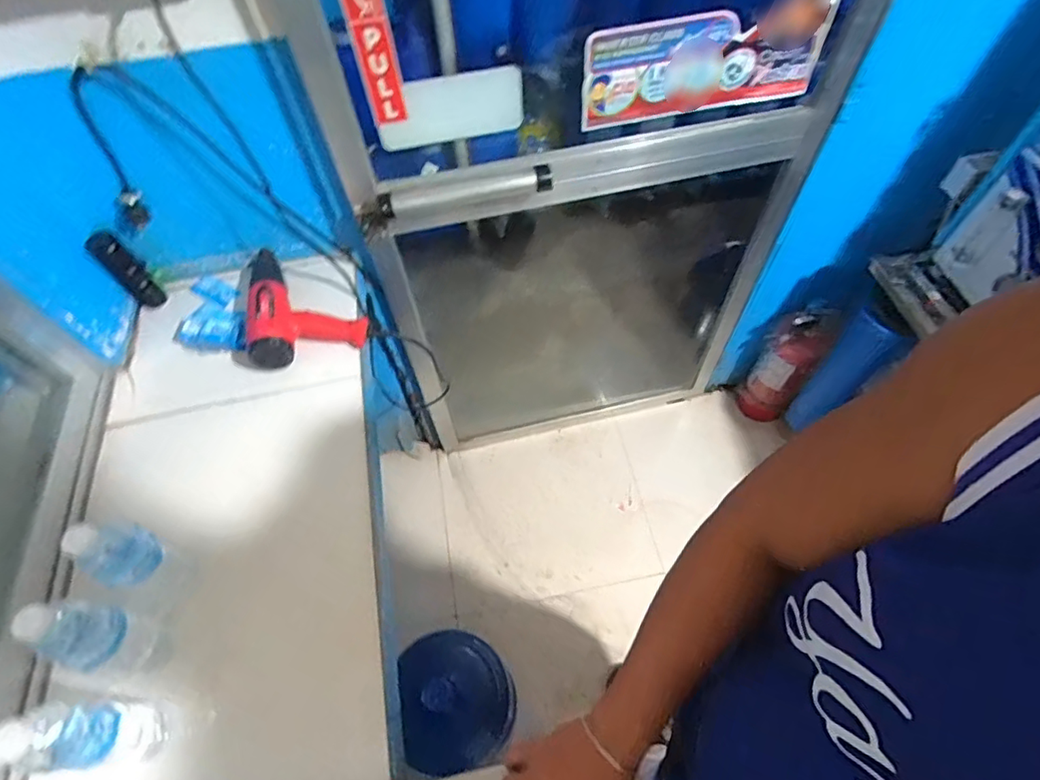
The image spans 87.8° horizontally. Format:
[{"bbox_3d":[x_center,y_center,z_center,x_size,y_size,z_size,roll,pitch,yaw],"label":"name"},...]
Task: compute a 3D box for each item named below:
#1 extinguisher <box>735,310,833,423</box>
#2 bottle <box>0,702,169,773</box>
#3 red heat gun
[{"bbox_3d":[0.758,-0.053,1.581,0.138,0.435,0.126,26,63,17],"label":"extinguisher"},{"bbox_3d":[-0.443,0.358,0.558,0.061,0.192,0.059,-1,58,2],"label":"bottle"},{"bbox_3d":[-0.379,-0.168,0.950,0.196,0.071,0.258,-12,58,-5],"label":"red heat gun"}]

